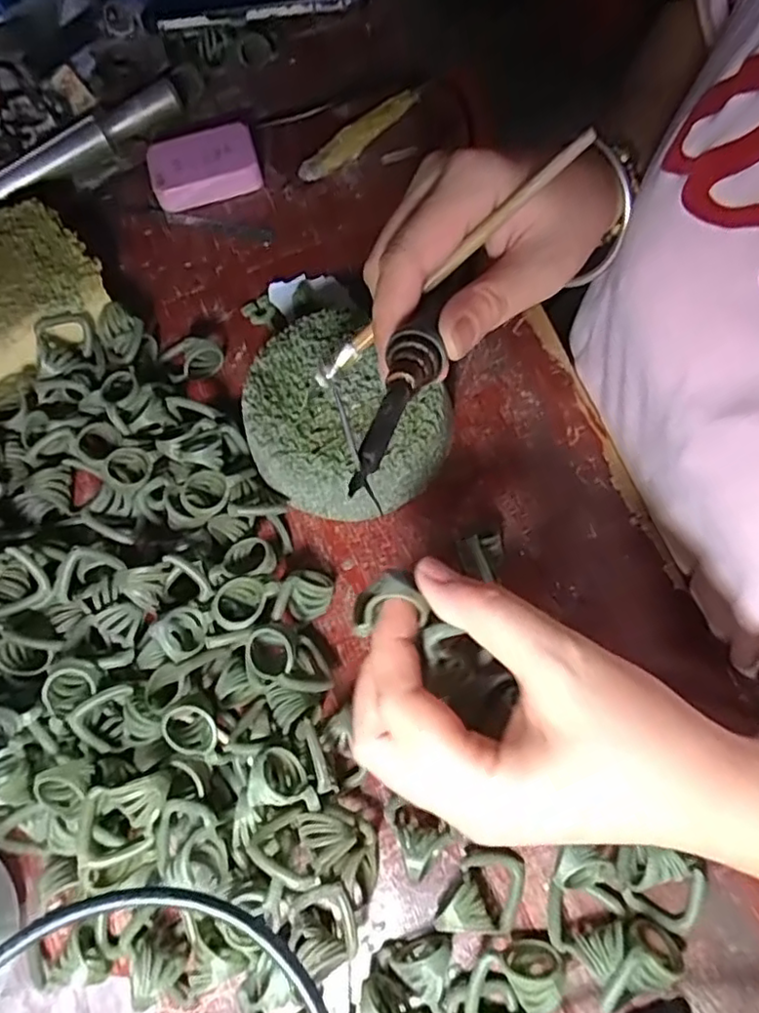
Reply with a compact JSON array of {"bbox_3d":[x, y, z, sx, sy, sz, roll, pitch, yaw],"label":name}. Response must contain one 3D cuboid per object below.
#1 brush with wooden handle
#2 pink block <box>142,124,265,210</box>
[{"bbox_3d":[0.027,-0.098,0.254,0.136,0.007,0.005,-38,69,22],"label":"brush with wooden handle"},{"bbox_3d":[-0.117,-0.226,0.421,0.070,0.024,0.042,-19,69,-4],"label":"pink block"}]

